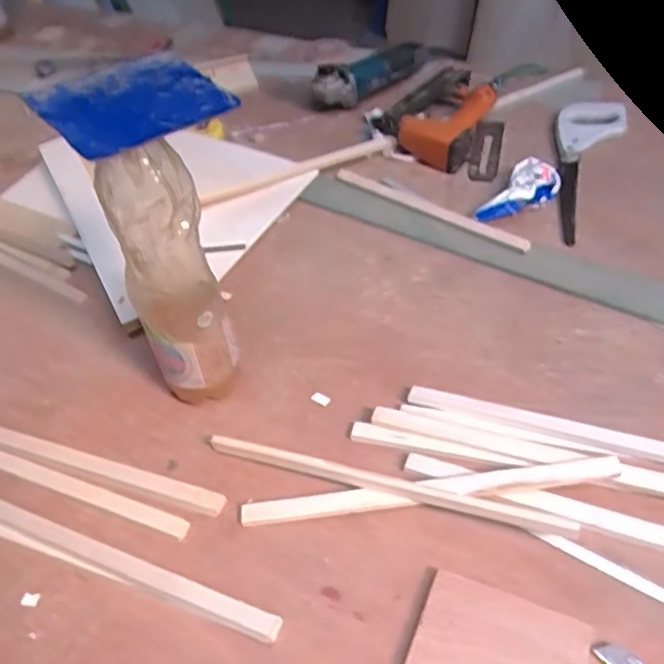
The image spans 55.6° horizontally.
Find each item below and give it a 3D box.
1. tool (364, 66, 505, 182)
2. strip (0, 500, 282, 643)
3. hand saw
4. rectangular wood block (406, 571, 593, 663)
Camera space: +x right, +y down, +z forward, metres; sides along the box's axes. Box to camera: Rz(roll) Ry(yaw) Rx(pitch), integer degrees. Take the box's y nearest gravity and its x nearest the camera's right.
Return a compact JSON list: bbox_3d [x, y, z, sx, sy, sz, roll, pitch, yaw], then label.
[{"bbox_3d":[0.166,-0.345,1.014,0.214,0.059,0.223,4,47,10],"label":"tool"},{"bbox_3d":[-0.209,0.211,0.591,0.362,0.015,0.026,14,50,19],"label":"strip"},{"bbox_3d":[0.374,-0.261,0.954,0.100,0.020,0.377,15,50,20],"label":"hand saw"},{"bbox_3d":[0.133,0.251,0.498,0.127,0.007,0.091,14,50,19],"label":"rectangular wood block"}]

